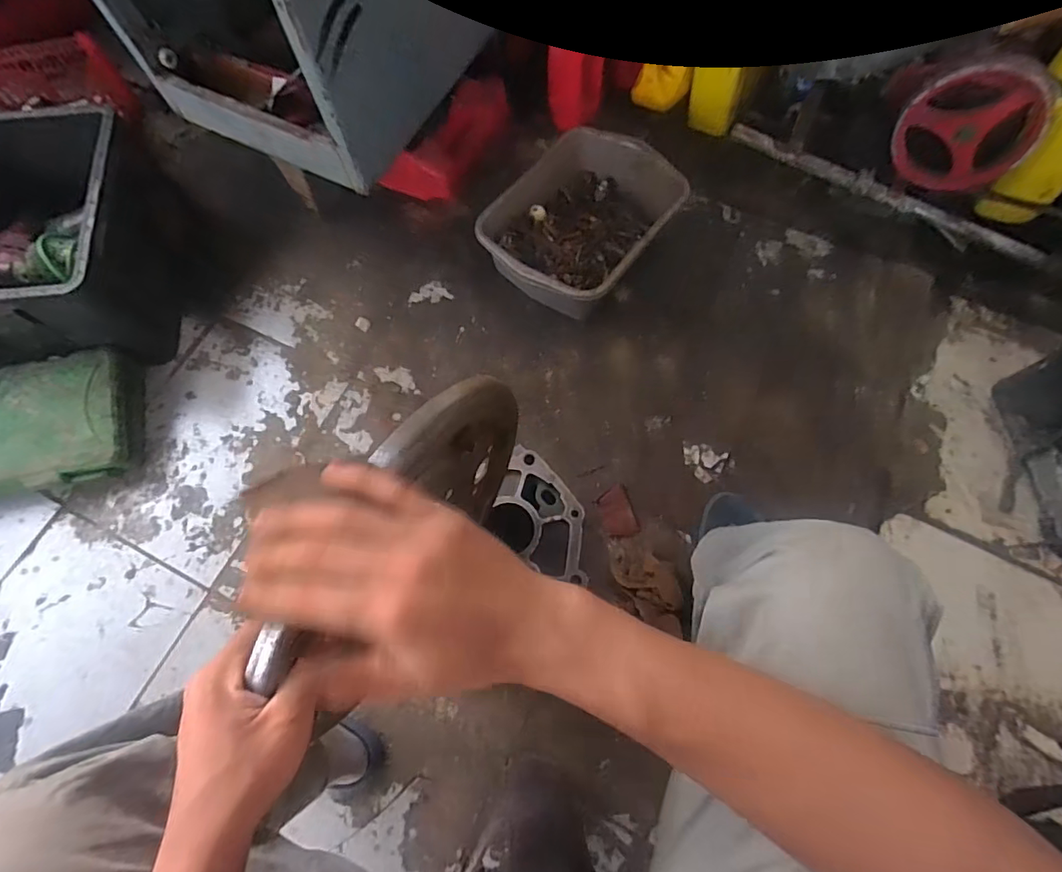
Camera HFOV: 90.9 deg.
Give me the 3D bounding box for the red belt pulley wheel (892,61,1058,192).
[{"bbox_3d":[0.644,-0.452,0.773,0.179,0.180,0.028,27,73,10],"label":"red belt pulley wheel"}]

